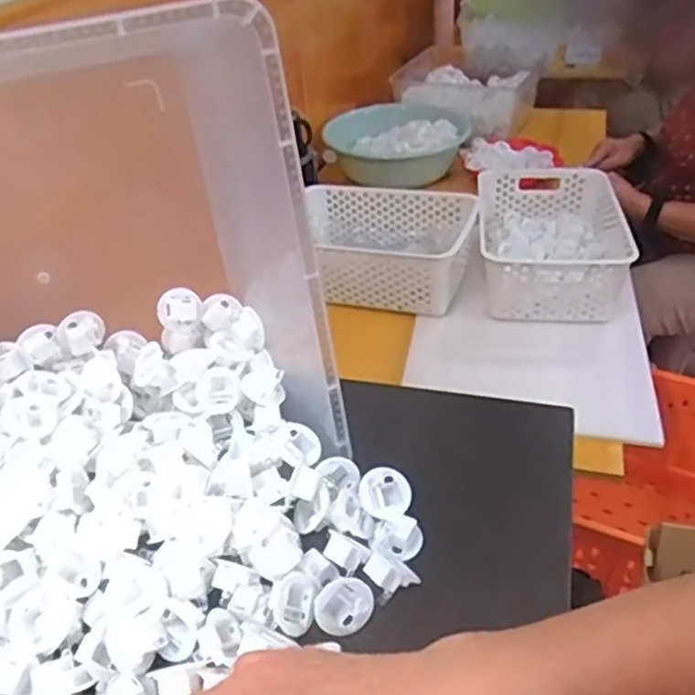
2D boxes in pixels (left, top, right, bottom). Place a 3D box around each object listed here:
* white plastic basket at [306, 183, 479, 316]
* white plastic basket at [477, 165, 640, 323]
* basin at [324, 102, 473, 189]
[{"bbox_3d":[0.046,-0.168,1.127,0.304,0.098,0.214,12,40,19],"label":"white plastic basket"},{"bbox_3d":[0.322,-0.176,1.110,0.212,0.123,0.319,1,38,5],"label":"white plastic basket"},{"bbox_3d":[0.106,-0.437,1.495,0.271,0.114,0.270,-2,37,2],"label":"basin"}]

